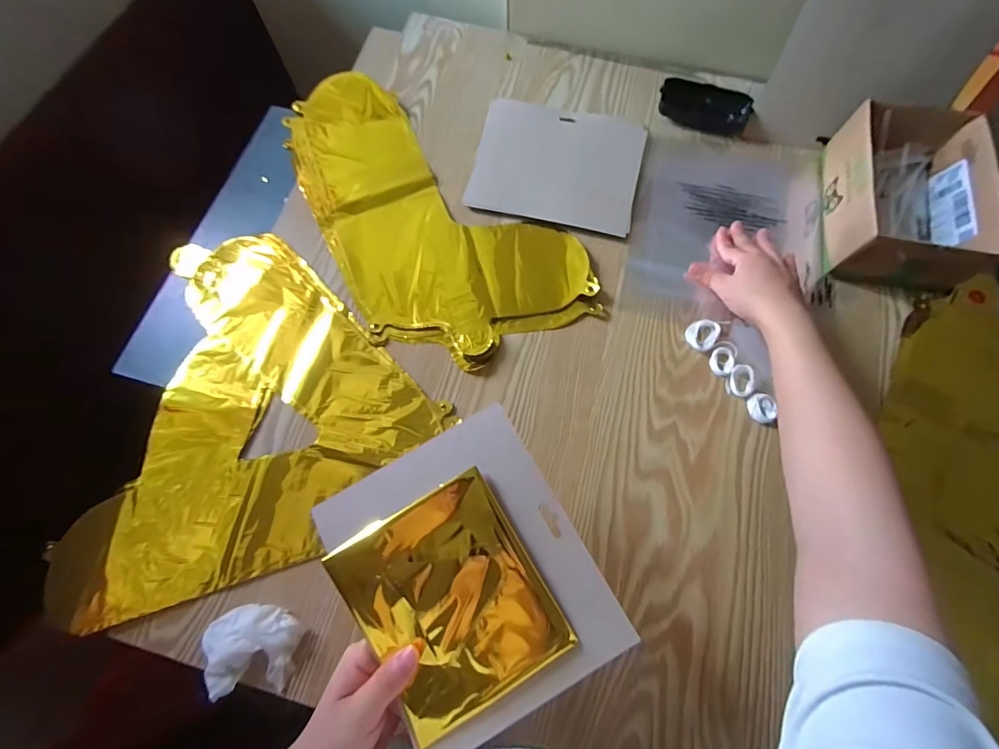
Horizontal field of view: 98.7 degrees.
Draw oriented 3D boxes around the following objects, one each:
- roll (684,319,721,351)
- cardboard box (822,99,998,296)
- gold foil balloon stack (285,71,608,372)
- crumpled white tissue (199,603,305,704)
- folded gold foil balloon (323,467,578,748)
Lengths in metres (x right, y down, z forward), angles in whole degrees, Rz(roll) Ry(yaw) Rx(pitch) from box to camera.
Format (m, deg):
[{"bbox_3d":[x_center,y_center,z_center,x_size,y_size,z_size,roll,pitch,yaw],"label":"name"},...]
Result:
[{"bbox_3d":[0.212,-0.042,0.448,0.030,0.007,0.035,35,75,11],"label":"roll"},{"bbox_3d":[0.435,-0.192,0.463,0.135,0.068,0.192,10,72,3],"label":"cardboard box"},{"bbox_3d":[-0.090,-0.203,0.502,0.236,0.013,0.417,-27,74,-9],"label":"gold foil balloon stack"},{"bbox_3d":[-0.204,0.226,0.351,0.076,0.021,0.063,-4,72,-2],"label":"crumpled white tissue"},{"bbox_3d":[-0.035,0.159,0.305,0.124,0.014,0.138,-32,81,-6],"label":"folded gold foil balloon"}]

